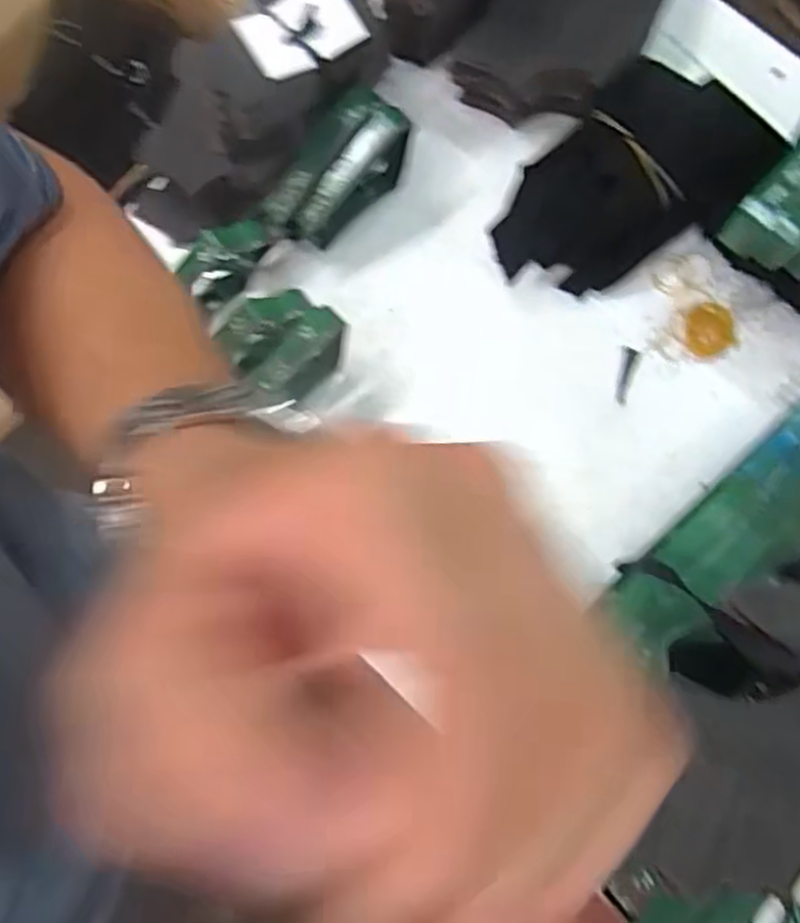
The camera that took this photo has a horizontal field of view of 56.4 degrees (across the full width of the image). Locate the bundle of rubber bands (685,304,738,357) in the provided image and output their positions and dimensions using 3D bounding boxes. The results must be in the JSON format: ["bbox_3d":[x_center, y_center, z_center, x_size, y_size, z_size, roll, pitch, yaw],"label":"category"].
[{"bbox_3d":[0.339,-0.144,0.817,0.048,0.015,0.054,-5,79,0],"label":"bundle of rubber bands"}]

